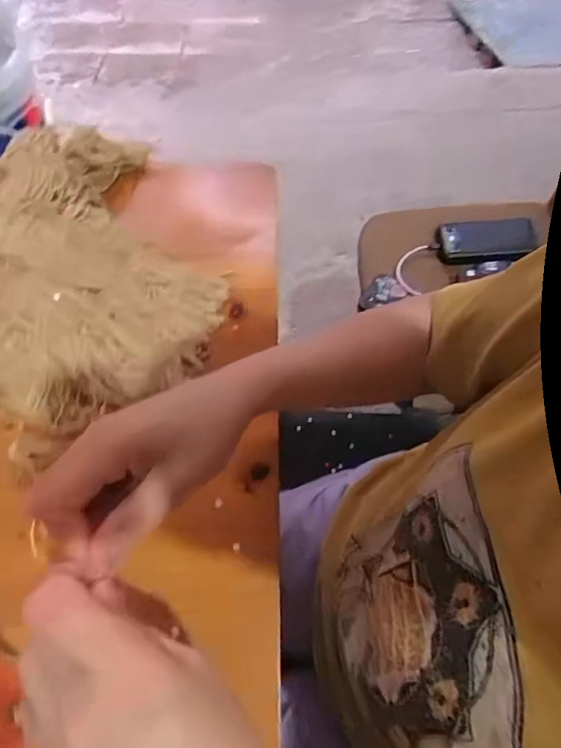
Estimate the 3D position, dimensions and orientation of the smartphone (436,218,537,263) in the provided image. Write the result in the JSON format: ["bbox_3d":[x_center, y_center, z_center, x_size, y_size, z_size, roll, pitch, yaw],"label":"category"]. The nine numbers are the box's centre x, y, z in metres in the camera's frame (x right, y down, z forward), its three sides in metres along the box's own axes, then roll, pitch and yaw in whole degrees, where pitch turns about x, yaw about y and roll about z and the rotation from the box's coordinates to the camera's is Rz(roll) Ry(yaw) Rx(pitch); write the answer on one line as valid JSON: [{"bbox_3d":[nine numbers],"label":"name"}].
[{"bbox_3d":[0.335,-0.222,0.820,0.149,0.009,0.075,-2,74,10],"label":"smartphone"}]

